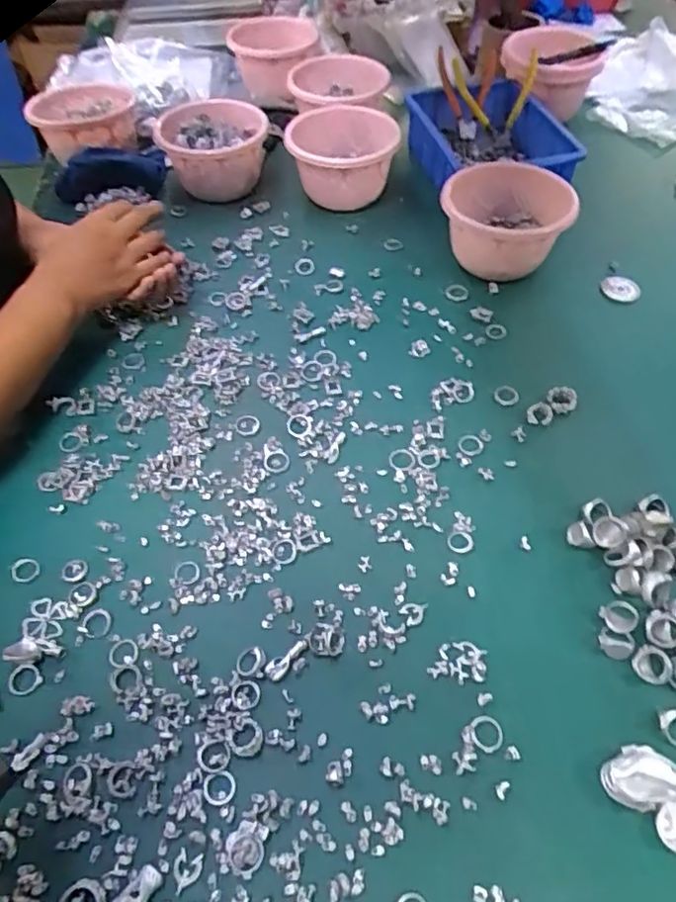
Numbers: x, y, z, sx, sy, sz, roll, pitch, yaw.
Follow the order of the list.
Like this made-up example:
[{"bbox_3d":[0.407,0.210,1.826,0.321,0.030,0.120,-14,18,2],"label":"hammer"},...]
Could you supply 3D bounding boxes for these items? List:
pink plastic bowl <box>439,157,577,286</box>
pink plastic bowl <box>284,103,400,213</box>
[{"bbox_3d":[0.197,-0.265,0.725,0.147,0.096,0.113,12,56,10],"label":"pink plastic bowl"},{"bbox_3d":[0.005,-0.388,0.820,0.135,0.097,0.148,-1,55,1],"label":"pink plastic bowl"}]

